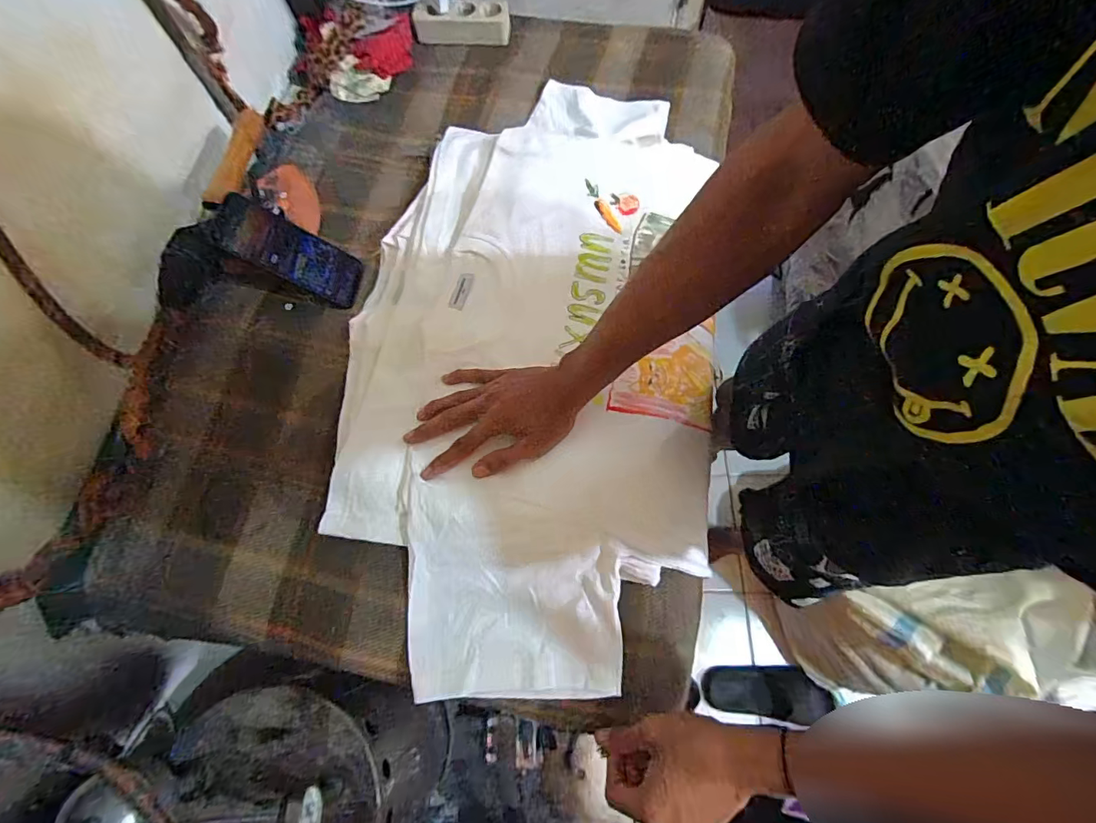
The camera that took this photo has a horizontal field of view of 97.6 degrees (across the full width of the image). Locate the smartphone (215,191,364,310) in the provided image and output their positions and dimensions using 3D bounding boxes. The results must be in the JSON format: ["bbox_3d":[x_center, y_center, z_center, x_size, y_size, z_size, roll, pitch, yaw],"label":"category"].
[{"bbox_3d":[-0.322,-0.200,0.609,0.013,0.166,0.081,-14,58,45],"label":"smartphone"}]

